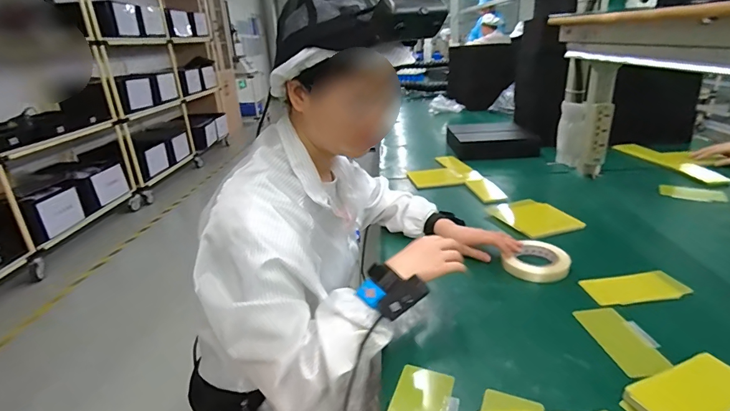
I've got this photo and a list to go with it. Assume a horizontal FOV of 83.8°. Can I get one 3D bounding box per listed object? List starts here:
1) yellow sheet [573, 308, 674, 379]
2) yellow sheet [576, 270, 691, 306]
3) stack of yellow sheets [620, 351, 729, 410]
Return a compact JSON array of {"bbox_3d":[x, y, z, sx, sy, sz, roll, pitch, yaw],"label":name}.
[{"bbox_3d":[0.381,0.200,0.606,0.067,0.005,0.133,-9,25,-4],"label":"yellow sheet"},{"bbox_3d":[0.467,0.144,0.705,0.158,0.005,0.069,-8,30,-7],"label":"yellow sheet"},{"bbox_3d":[0.392,0.229,0.488,0.145,0.033,0.073,-13,24,-20],"label":"stack of yellow sheets"}]

